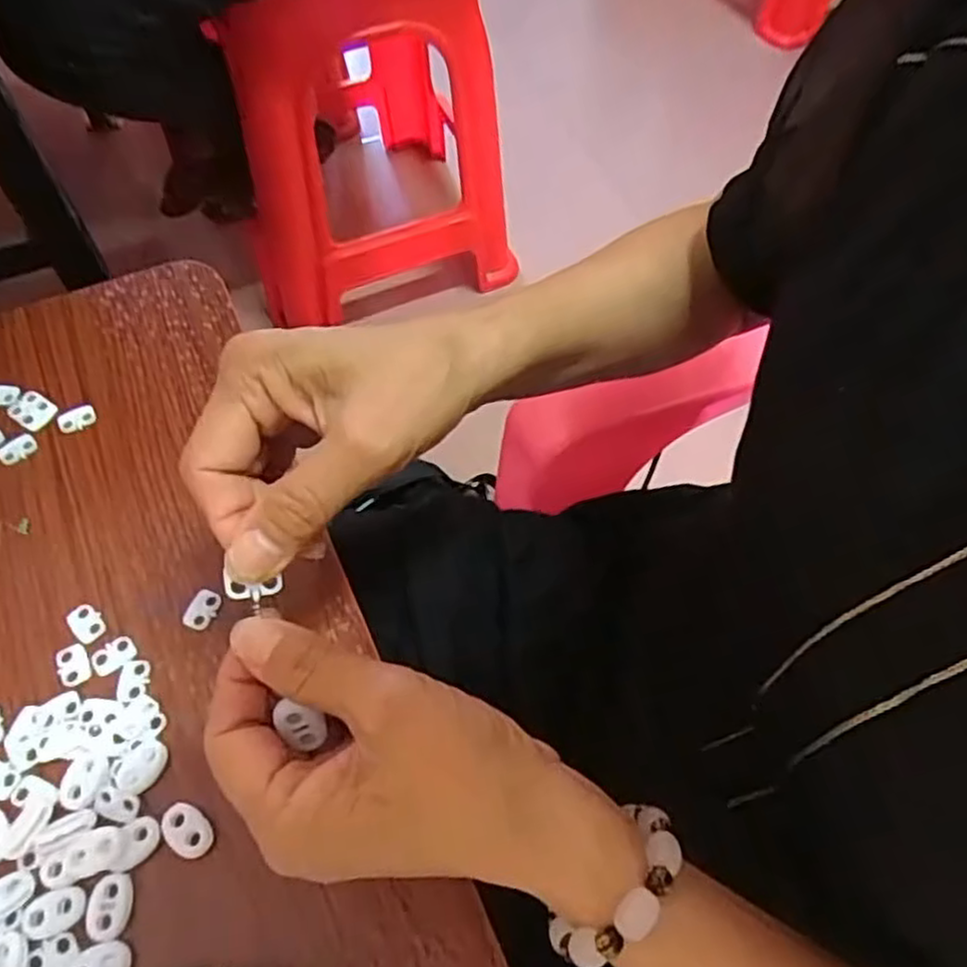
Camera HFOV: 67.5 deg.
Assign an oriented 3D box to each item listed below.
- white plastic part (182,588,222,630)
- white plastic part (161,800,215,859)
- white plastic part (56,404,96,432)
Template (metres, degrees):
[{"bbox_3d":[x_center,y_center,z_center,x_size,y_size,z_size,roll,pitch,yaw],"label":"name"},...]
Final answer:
[{"bbox_3d":[-0.133,0.060,0.342,0.013,0.005,0.019,23,61,10],"label":"white plastic part"},{"bbox_3d":[-0.121,0.141,0.295,0.024,0.005,0.016,38,64,18],"label":"white plastic part"},{"bbox_3d":[-0.221,-0.035,0.393,0.019,0.007,0.011,-30,65,-19],"label":"white plastic part"}]

